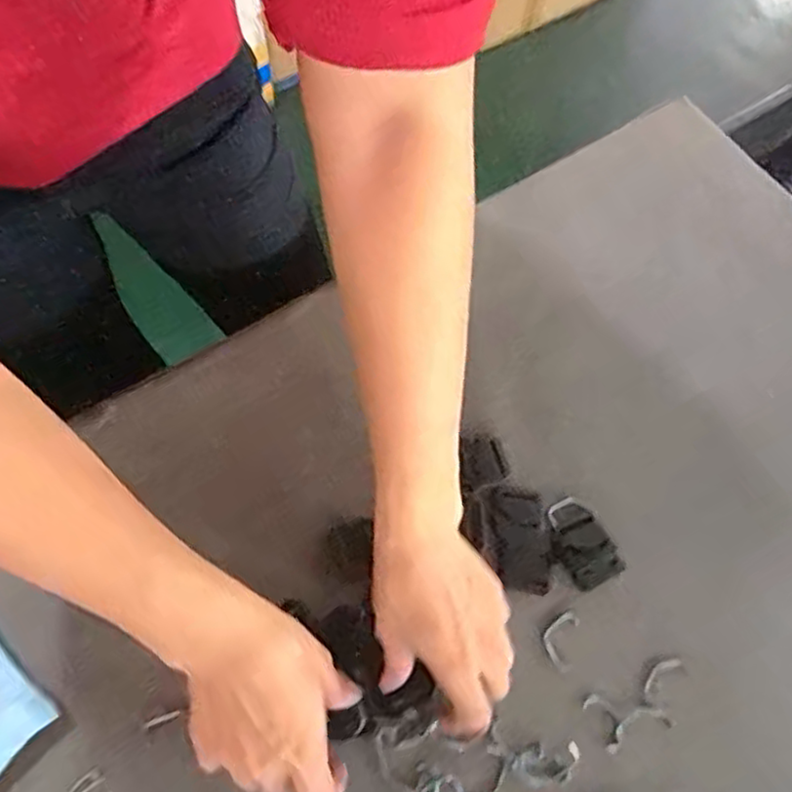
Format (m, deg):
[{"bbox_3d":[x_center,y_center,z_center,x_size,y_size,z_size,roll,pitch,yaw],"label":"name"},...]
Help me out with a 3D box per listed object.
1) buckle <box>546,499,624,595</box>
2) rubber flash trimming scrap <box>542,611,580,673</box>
[{"bbox_3d":[0.123,0.097,0.451,0.037,0.007,0.058,-26,71,-13],"label":"buckle"},{"bbox_3d":[0.104,0.154,0.431,0.019,0.004,0.035,21,67,6],"label":"rubber flash trimming scrap"}]

